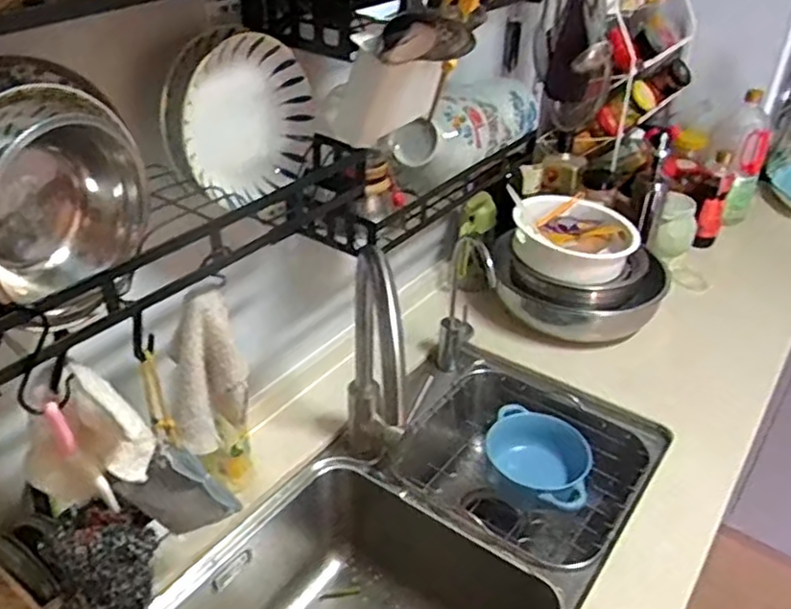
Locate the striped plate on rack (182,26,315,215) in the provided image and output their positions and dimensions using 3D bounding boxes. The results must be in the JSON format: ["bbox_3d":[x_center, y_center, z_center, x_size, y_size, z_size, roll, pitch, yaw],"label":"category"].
[{"bbox_3d":[-0.149,-0.183,0.693,0.038,0.148,0.172,20,37,25],"label":"striped plate on rack"}]

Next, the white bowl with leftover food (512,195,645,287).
[{"bbox_3d":[0.310,-0.118,1.170,0.185,0.076,0.194,1,33,-1],"label":"white bowl with leftover food"}]

